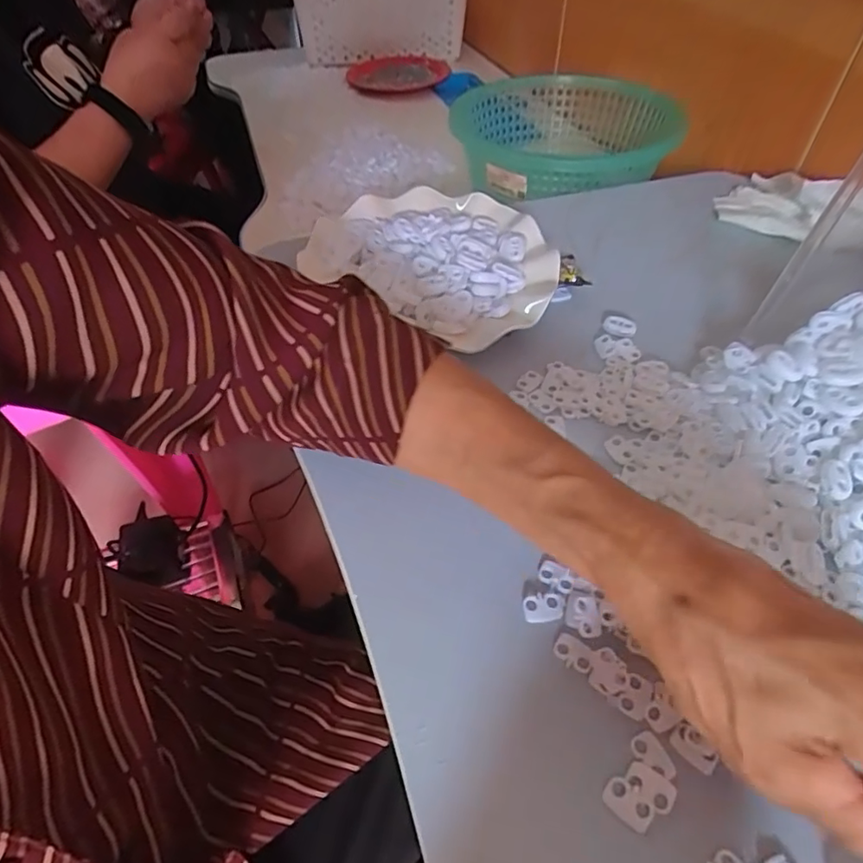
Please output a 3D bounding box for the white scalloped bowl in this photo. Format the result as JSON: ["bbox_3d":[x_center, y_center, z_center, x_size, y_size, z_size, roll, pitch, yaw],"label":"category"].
[{"bbox_3d":[0.009,-0.126,0.415,0.179,0.034,0.162,30,56,24],"label":"white scalloped bowl"}]

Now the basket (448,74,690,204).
[{"bbox_3d":[0.138,-0.321,0.604,0.212,0.077,0.278,-22,52,-16],"label":"basket"}]

